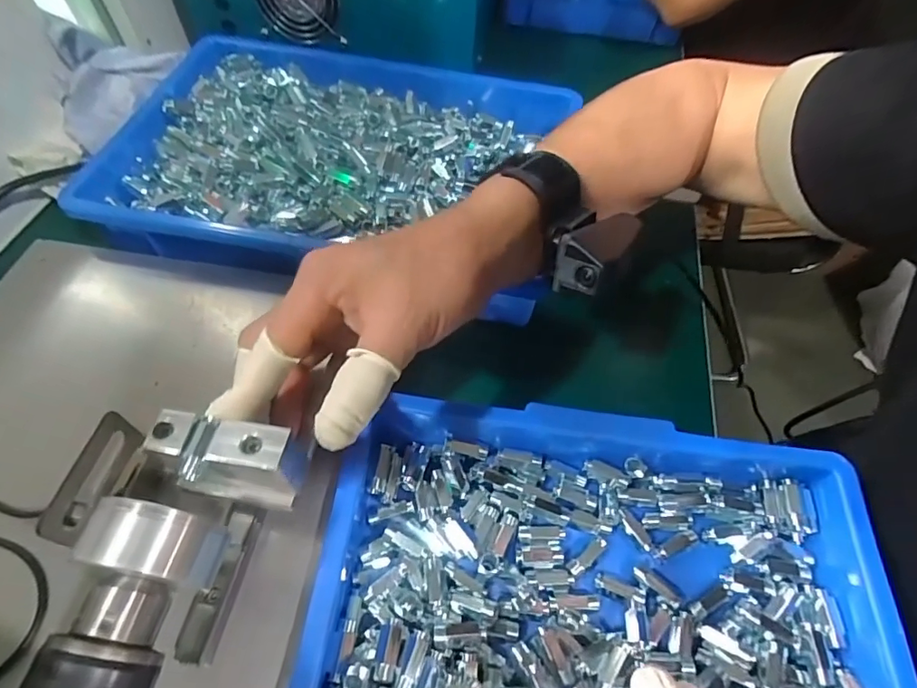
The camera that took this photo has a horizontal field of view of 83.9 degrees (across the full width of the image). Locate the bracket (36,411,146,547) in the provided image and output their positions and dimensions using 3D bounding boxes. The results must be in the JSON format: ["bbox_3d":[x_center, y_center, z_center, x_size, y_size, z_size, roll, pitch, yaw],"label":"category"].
[{"bbox_3d":[-0.172,0.064,0.243,0.007,0.026,0.058,4,59,15],"label":"bracket"}]

